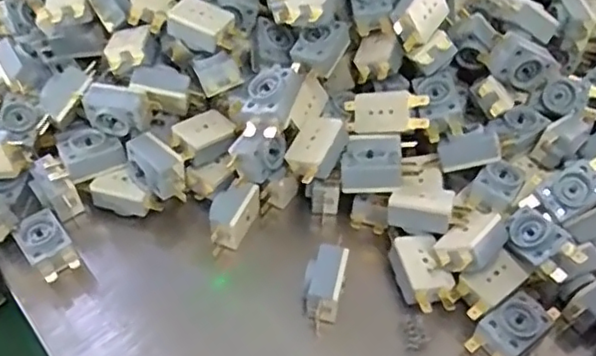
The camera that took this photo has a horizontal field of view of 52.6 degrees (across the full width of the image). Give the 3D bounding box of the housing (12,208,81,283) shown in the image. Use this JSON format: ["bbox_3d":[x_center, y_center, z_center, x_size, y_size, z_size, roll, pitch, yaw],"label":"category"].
[{"bbox_3d":[-0.151,0.043,0.366,0.026,0.022,0.042,-30,57,-23],"label":"housing"}]

